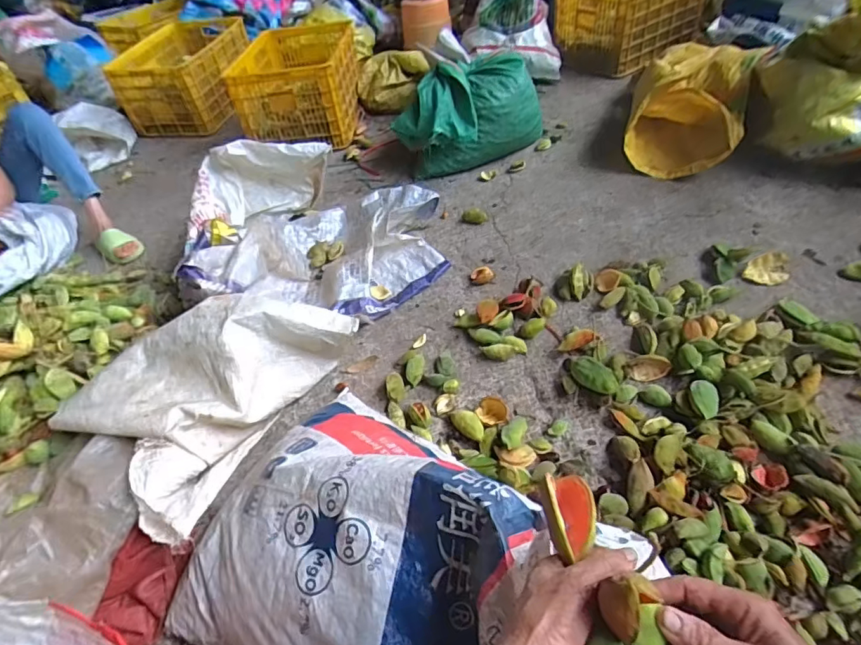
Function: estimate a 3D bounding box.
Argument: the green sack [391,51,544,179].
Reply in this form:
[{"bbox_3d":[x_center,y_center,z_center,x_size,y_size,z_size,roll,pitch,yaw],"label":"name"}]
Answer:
[{"bbox_3d":[0.142,-0.712,1.692,0.461,0.295,0.254,-28,48,-17],"label":"green sack"}]

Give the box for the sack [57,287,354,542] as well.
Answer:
[{"bbox_3d":[-0.475,0.130,1.016,0.429,0.187,0.505,14,50,22],"label":"sack"}]

